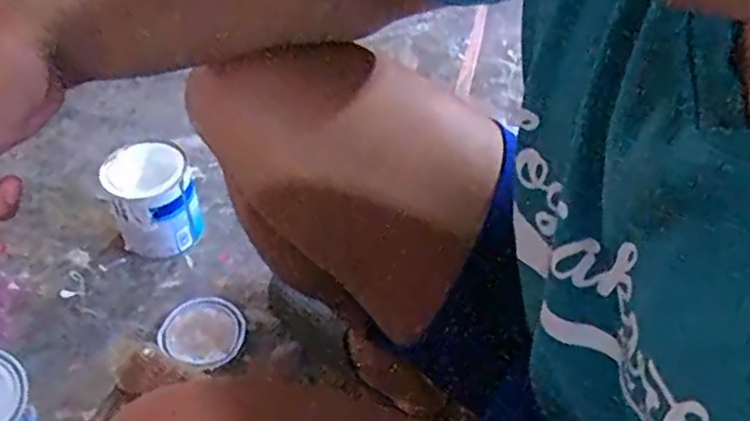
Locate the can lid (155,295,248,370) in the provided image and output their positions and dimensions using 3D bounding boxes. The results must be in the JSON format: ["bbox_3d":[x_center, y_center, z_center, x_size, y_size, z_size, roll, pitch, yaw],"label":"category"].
[{"bbox_3d":[-0.216,0.148,0.852,0.106,0.015,0.108,6,39,-5],"label":"can lid"}]

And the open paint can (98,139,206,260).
[{"bbox_3d":[-0.299,-0.016,0.925,0.104,0.132,0.112,1,47,-1],"label":"open paint can"}]

